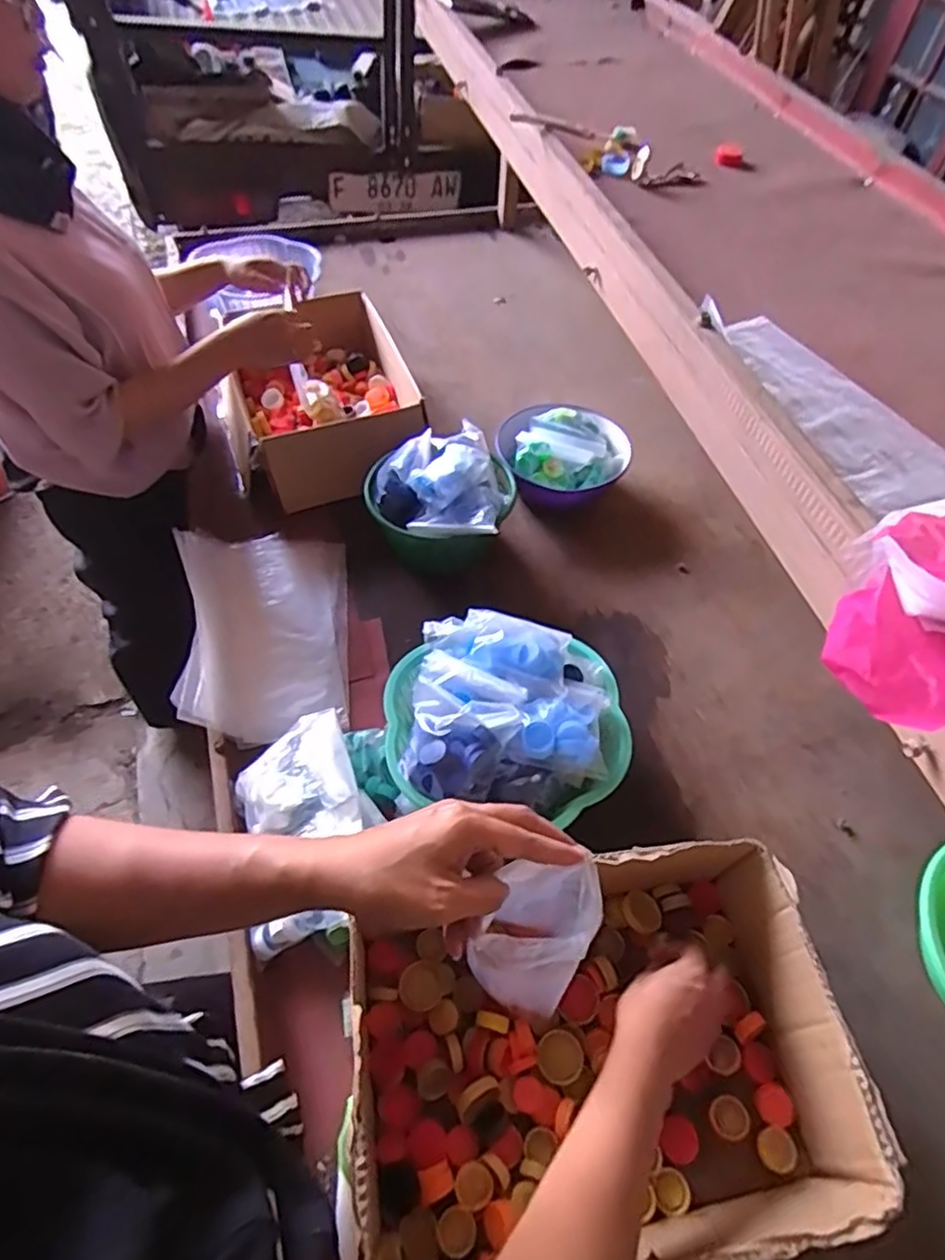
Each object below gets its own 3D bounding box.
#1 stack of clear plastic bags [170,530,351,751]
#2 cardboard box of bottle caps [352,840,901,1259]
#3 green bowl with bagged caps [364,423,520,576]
[{"bbox_3d":[-0.262,-0.006,0.819,0.197,0.059,0.314,-4,55,-8],"label":"stack of clear plastic bags"},{"bbox_3d":[0.097,0.341,0.535,0.378,0.120,0.268,-7,56,-10],"label":"cardboard box of bottle caps"},{"bbox_3d":[-0.043,-0.187,0.911,0.188,0.147,0.190,2,55,-3],"label":"green bowl with bagged caps"}]

